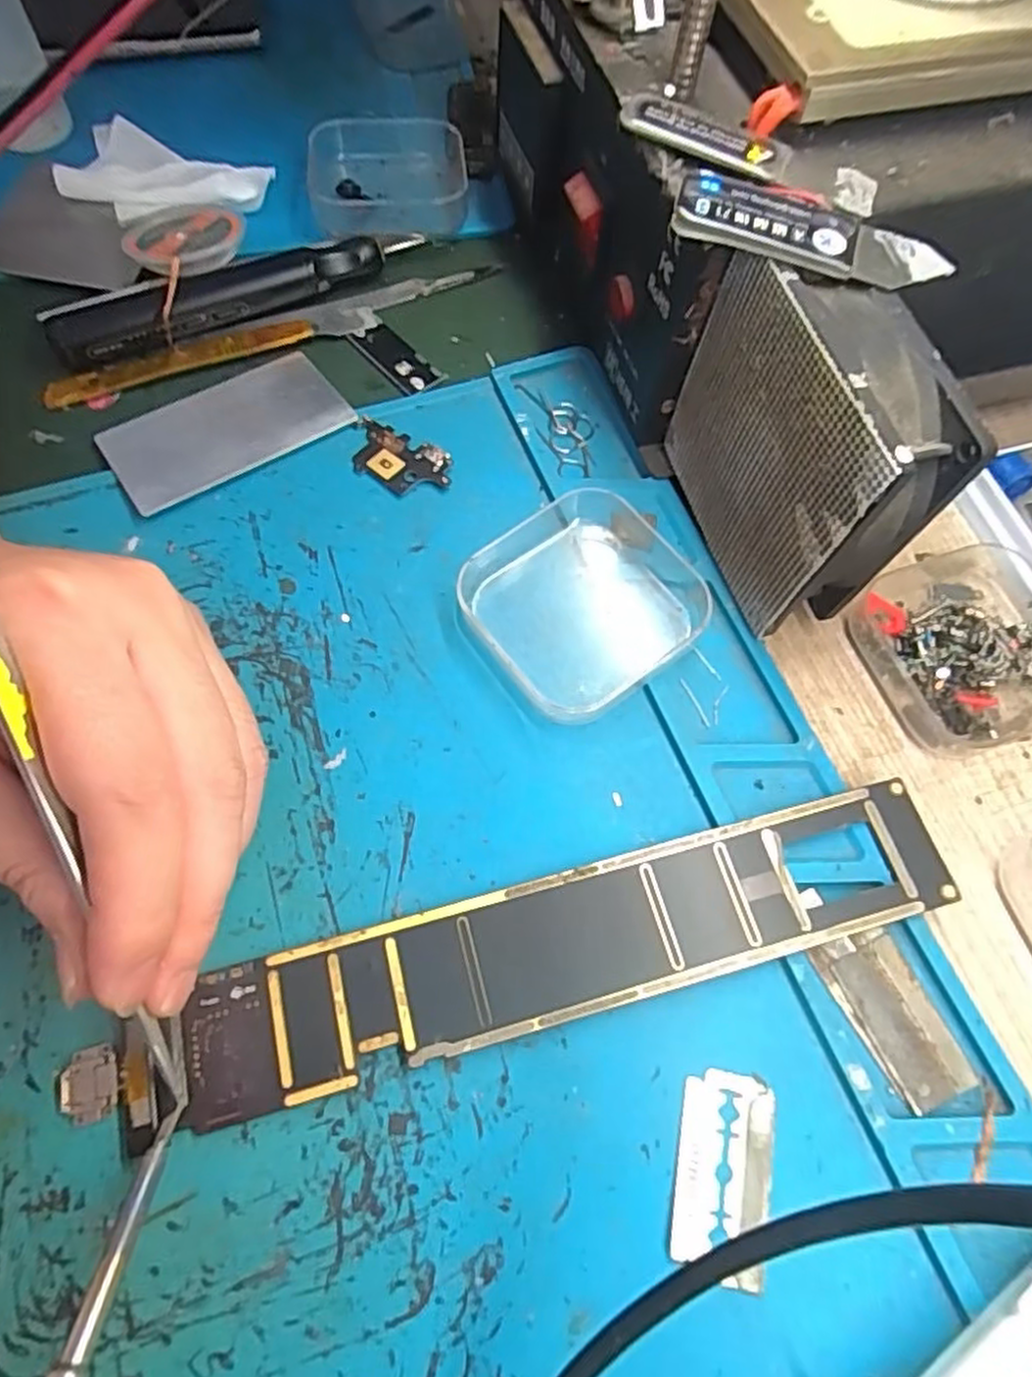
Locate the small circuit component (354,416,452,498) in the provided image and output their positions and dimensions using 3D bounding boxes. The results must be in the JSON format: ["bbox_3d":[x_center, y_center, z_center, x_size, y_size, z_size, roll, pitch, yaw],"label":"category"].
[{"bbox_3d":[-0.042,-0.080,0.256,0.040,0.004,0.022,29,68,11],"label":"small circuit component"}]

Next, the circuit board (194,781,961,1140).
[{"bbox_3d":[0.016,0.066,0.192,0.199,0.004,0.034,-14,66,-7],"label":"circuit board"}]

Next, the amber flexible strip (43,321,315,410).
[{"bbox_3d":[-0.123,-0.121,0.270,0.096,0.004,0.010,-20,68,-11],"label":"amber flexible strip"}]

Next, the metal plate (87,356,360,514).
[{"bbox_3d":[-0.102,-0.092,0.259,0.079,0.004,0.044,-30,70,-15],"label":"metal plate"}]

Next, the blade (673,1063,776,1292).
[{"bbox_3d":[0.050,0.115,0.174,0.022,0.004,0.043,12,65,3],"label":"blade"}]

